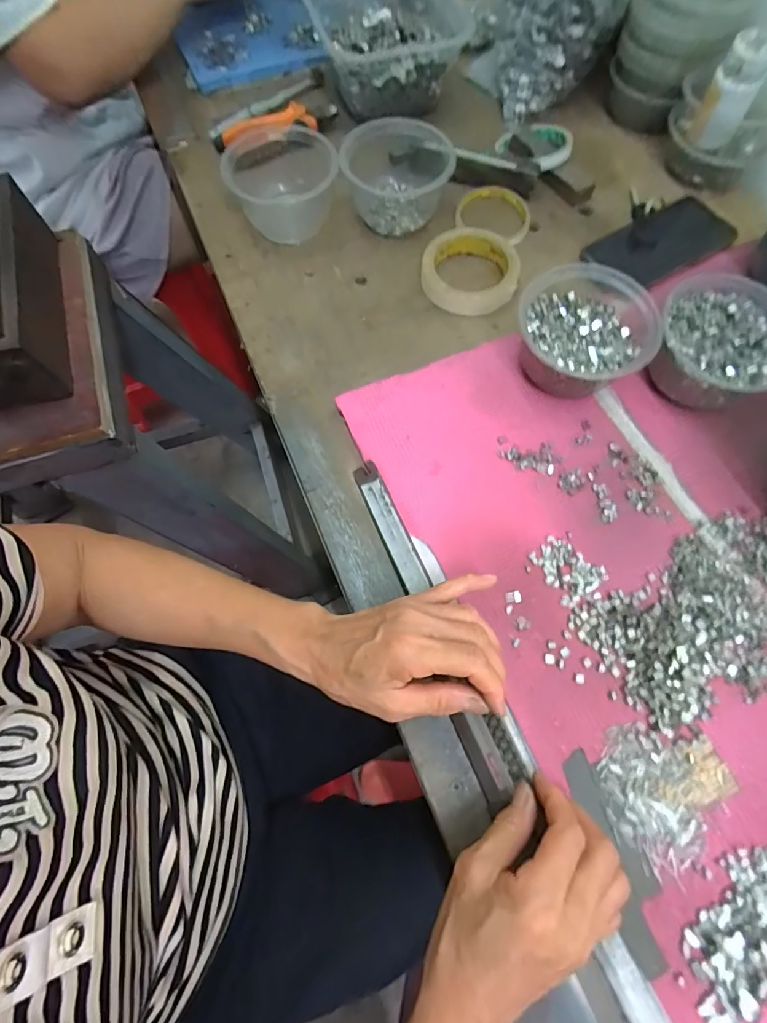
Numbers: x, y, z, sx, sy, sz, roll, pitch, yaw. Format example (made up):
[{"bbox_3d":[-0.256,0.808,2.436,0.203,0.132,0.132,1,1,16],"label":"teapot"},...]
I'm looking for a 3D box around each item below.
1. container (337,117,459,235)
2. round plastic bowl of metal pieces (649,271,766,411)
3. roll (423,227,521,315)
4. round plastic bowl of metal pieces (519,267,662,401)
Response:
[{"bbox_3d":[0.015,-0.365,0.492,0.109,0.062,0.118,-1,70,2],"label":"container"},{"bbox_3d":[0.295,-0.145,0.400,0.111,0.052,0.116,-1,70,2],"label":"round plastic bowl of metal pieces"},{"bbox_3d":[0.091,-0.256,0.474,0.095,0.025,0.097,-1,70,2],"label":"roll"},{"bbox_3d":[0.175,-0.152,0.404,0.112,0.057,0.116,-1,70,2],"label":"round plastic bowl of metal pieces"}]

